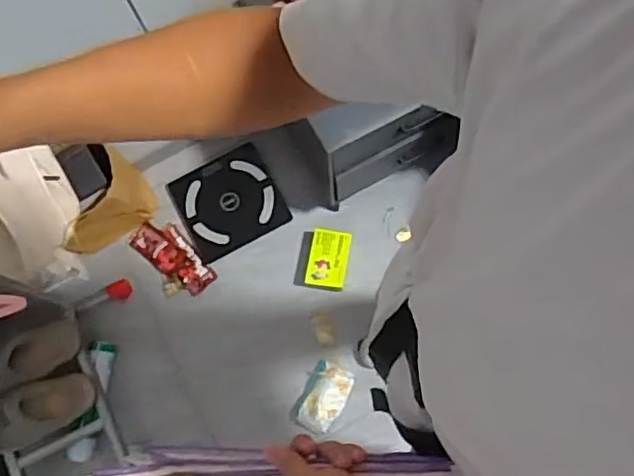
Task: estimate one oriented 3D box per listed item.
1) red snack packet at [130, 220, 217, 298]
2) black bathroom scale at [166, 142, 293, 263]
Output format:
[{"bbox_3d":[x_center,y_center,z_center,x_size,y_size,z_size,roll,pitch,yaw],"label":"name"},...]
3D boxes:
[{"bbox_3d":[-0.394,0.058,1.666,0.125,0.030,0.245,-41,77,-8],"label":"red snack packet"},{"bbox_3d":[-0.248,-0.102,1.719,0.270,0.030,0.257,-28,75,-5],"label":"black bathroom scale"}]

